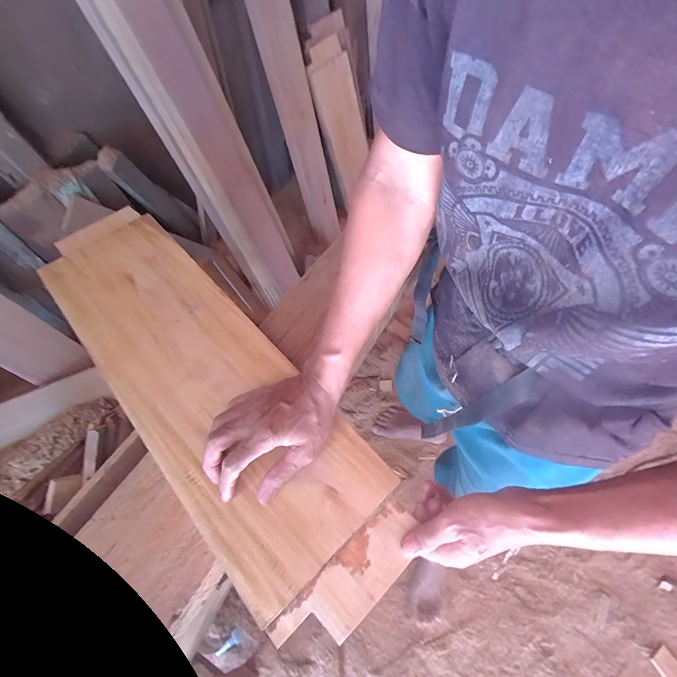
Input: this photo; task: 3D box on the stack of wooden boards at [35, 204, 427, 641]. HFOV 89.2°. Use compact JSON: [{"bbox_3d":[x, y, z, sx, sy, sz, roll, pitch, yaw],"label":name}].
[{"bbox_3d":[-0.184,0.036,0.447,0.181,0.029,0.652,-35,67,-25],"label":"stack of wooden boards"}]

